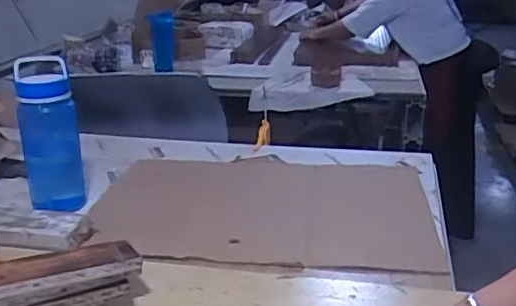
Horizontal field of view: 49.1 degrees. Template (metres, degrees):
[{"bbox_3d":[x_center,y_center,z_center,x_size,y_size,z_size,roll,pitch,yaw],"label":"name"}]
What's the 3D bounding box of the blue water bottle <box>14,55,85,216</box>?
[{"bbox_3d":[-0.408,-0.022,1.118,0.108,0.288,0.122,-9,21,-21],"label":"blue water bottle"}]

